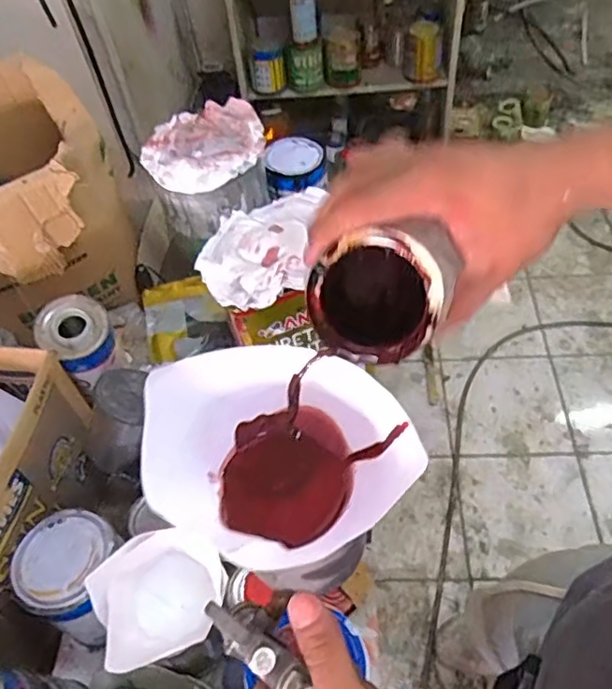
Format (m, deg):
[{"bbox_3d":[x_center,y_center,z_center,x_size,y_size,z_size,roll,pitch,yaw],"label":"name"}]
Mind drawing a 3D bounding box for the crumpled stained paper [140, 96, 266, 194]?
[{"bbox_3d":[-0.148,-0.287,0.854,0.176,0.042,0.174,-10,52,-1],"label":"crumpled stained paper"}]

